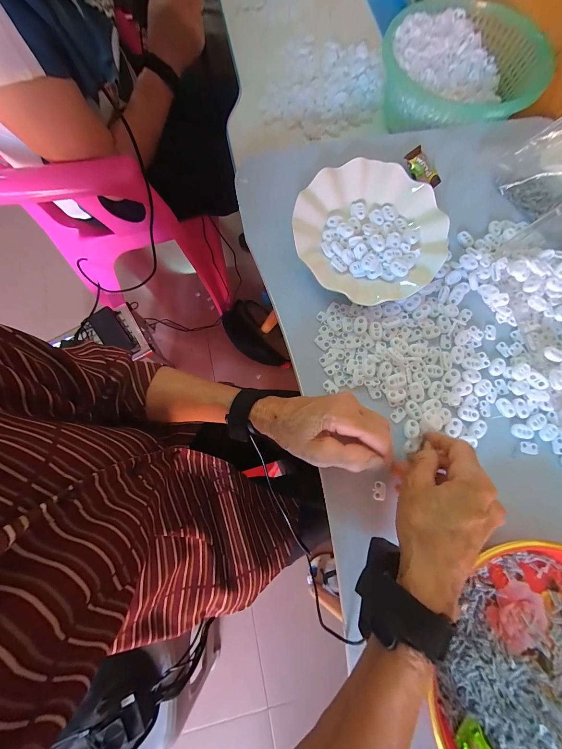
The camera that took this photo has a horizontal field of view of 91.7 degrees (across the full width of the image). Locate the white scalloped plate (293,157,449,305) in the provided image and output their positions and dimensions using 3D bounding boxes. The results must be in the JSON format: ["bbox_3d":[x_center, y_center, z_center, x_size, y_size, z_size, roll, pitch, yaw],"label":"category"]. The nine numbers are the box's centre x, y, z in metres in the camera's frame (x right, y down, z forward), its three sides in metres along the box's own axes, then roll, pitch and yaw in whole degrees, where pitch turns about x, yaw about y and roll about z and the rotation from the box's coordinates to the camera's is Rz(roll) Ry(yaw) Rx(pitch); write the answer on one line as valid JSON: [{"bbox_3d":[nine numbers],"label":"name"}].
[{"bbox_3d":[0.109,-0.171,0.326,0.173,0.028,0.178,0,77,-2],"label":"white scalloped plate"}]

